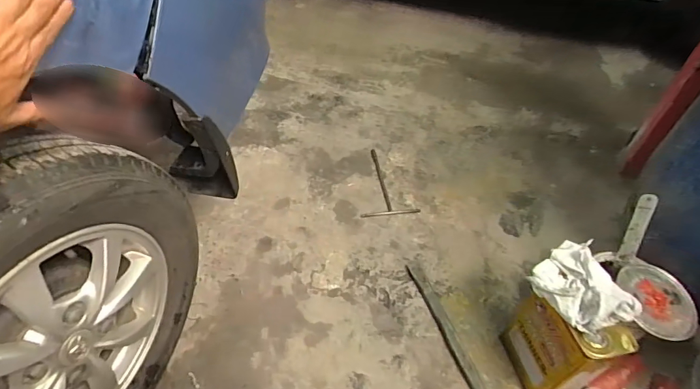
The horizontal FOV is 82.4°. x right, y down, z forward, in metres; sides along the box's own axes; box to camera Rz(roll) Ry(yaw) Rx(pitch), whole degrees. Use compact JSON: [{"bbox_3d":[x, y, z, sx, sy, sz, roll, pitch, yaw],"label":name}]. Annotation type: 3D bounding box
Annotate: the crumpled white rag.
[{"bbox_3d":[0.444,0.174,0.797,0.144,0.090,0.198,-3,47,-8],"label":"crumpled white rag"}]

